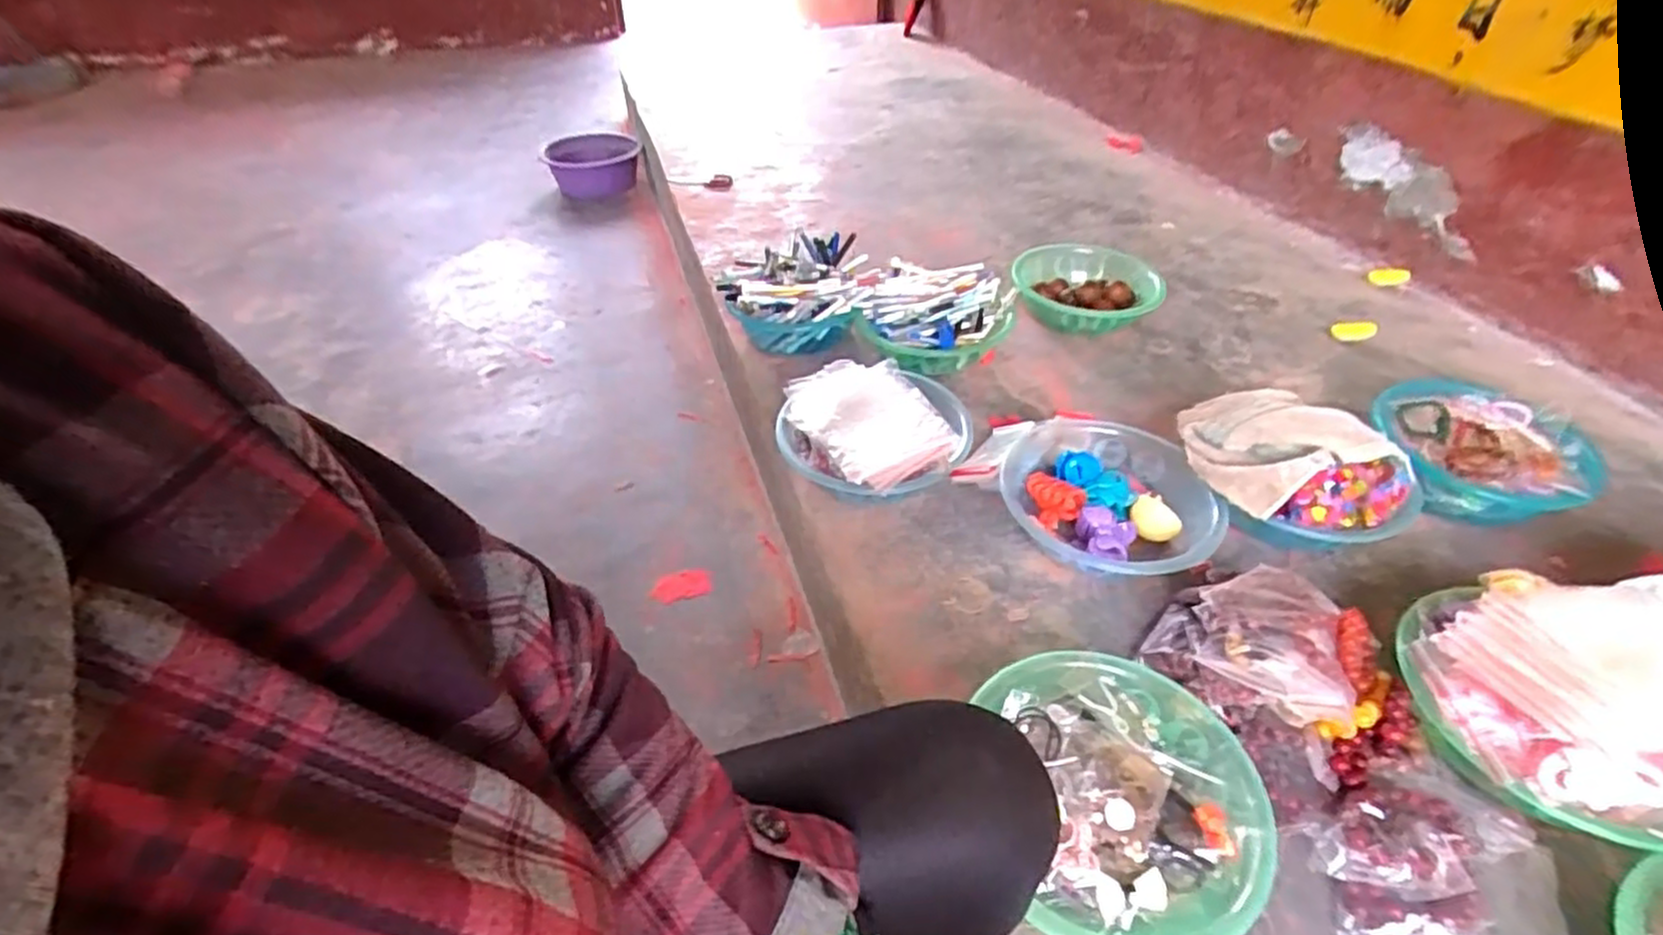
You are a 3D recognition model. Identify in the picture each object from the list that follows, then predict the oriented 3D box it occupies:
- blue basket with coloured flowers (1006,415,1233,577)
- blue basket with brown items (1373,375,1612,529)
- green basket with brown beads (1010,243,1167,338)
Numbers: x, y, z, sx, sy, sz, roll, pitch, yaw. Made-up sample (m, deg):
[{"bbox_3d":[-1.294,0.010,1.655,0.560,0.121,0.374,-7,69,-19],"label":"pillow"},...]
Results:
[{"bbox_3d":[0.319,0.041,0.862,0.228,0.078,0.224,0,42,0],"label":"blue basket with coloured flowers"},{"bbox_3d":[0.782,-0.013,0.898,0.220,0.090,0.176,7,42,8],"label":"blue basket with brown items"},{"bbox_3d":[0.415,-0.290,1.217,0.234,0.076,0.193,9,43,10],"label":"green basket with brown beads"}]

